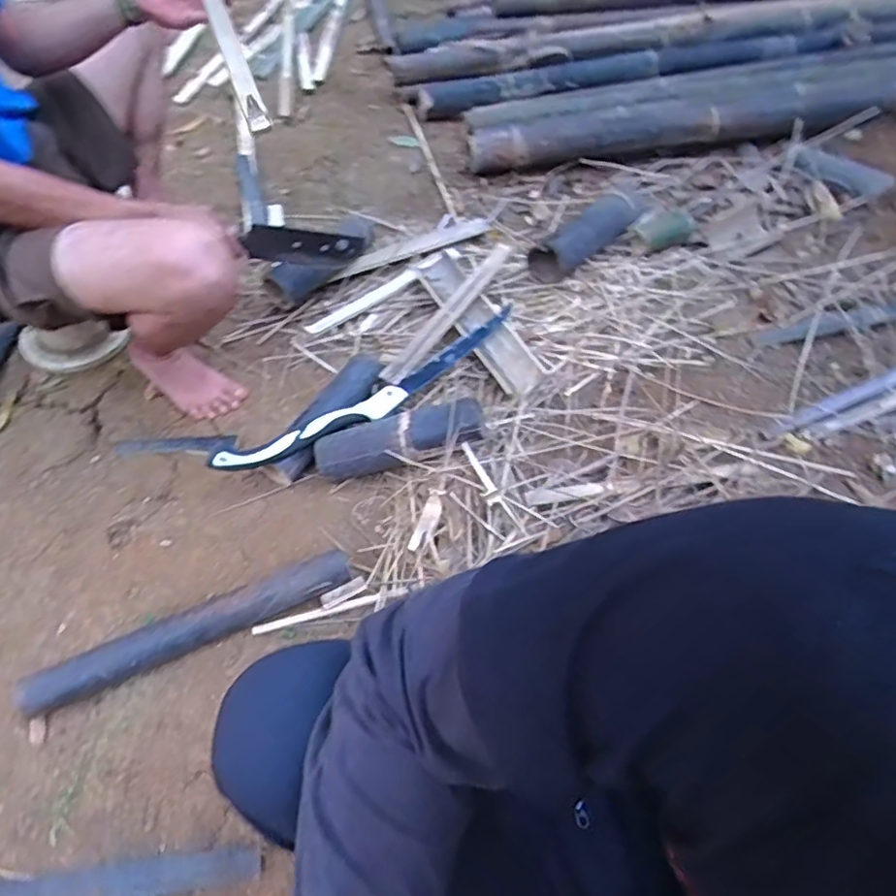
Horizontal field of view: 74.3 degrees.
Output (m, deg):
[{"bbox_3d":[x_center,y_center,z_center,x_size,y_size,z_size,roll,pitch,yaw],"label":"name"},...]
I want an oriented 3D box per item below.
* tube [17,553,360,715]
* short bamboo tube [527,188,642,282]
[{"bbox_3d":[-0.345,0.253,0.823,0.440,0.063,0.055,-21,58,-13],"label":"tube"},{"bbox_3d":[0.283,-0.448,1.245,0.111,0.083,0.288,37,63,22],"label":"short bamboo tube"}]

